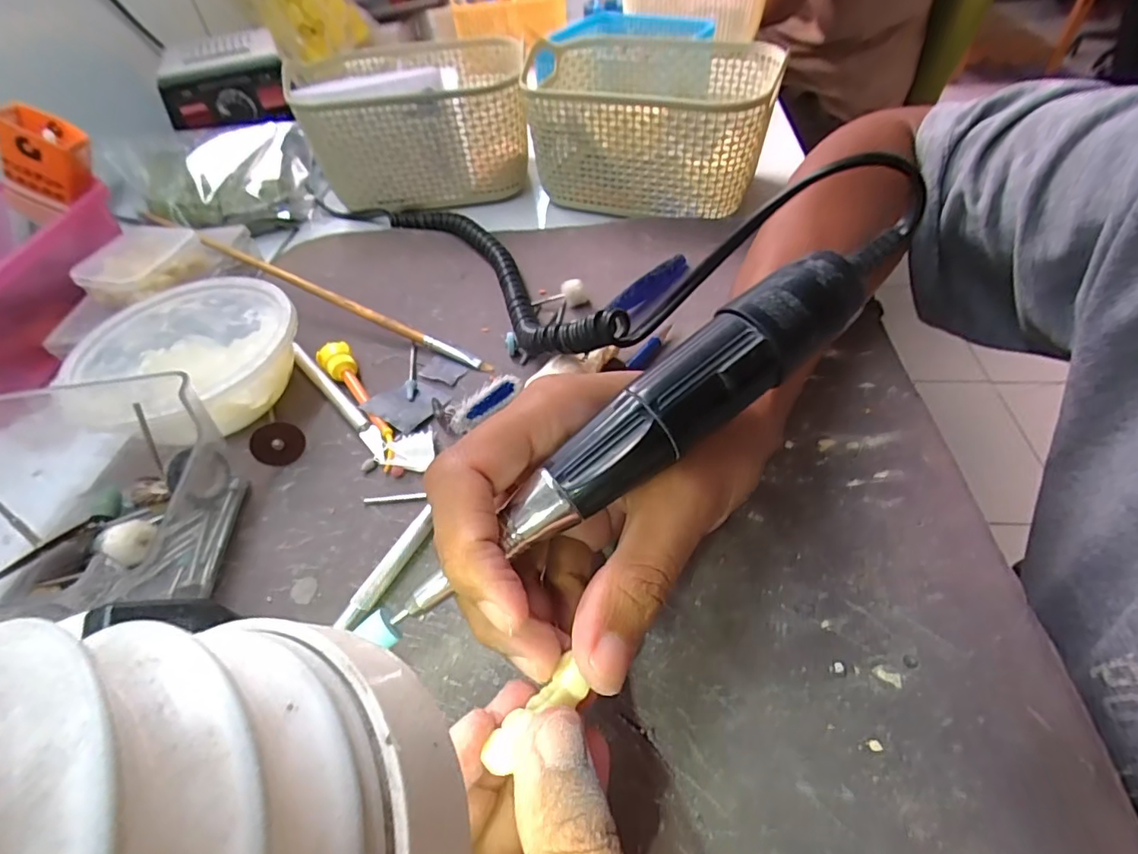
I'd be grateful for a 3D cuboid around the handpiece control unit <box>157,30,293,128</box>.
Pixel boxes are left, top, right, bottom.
[{"bbox_3d":[-0.294,-0.302,0.465,0.098,0.041,0.124,-19,50,-11],"label":"handpiece control unit"}]

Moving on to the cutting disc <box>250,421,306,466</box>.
[{"bbox_3d":[-0.137,0.008,0.255,0.022,0.022,0.004,1,22,-32],"label":"cutting disc"}]

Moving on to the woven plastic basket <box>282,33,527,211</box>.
[{"bbox_3d":[-0.119,-0.241,0.428,0.165,0.085,0.128,-5,49,1],"label":"woven plastic basket"}]

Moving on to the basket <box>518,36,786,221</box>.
[{"bbox_3d":[0.059,-0.218,0.395,0.161,0.080,0.124,16,52,18],"label":"basket"}]

